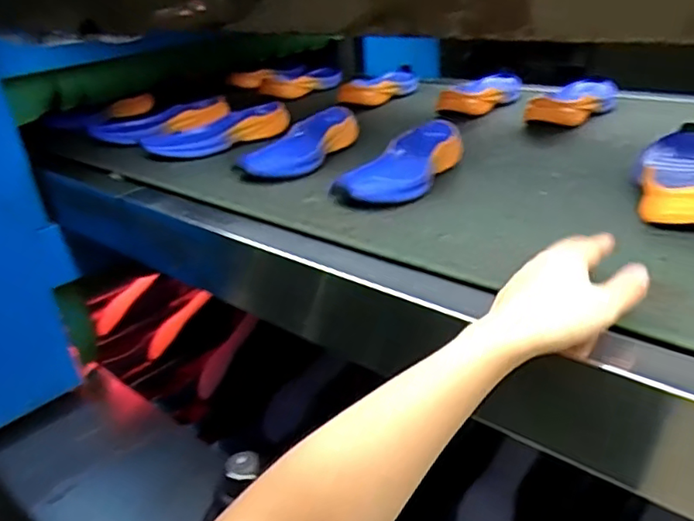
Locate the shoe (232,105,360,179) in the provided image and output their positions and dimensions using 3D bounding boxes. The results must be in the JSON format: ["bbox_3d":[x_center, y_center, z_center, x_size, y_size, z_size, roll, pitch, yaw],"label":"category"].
[{"bbox_3d":[-0.062,-0.159,0.814,0.095,0.035,0.210,12,31,25],"label":"shoe"}]

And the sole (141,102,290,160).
[{"bbox_3d":[-0.193,-0.195,0.902,0.236,0.025,0.098,-25,35,-30],"label":"sole"}]

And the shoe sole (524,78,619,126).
[{"bbox_3d":[0.364,-0.249,0.924,0.085,0.035,0.227,18,34,36],"label":"shoe sole"}]

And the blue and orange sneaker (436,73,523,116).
[{"bbox_3d":[0.238,-0.293,1.029,0.097,0.038,0.238,10,30,26],"label":"blue and orange sneaker"}]

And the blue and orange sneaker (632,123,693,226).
[{"bbox_3d":[0.355,-0.094,0.631,0.084,0.036,0.227,10,30,22],"label":"blue and orange sneaker"}]

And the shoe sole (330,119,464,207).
[{"bbox_3d":[0.071,-0.119,0.726,0.083,0.031,0.238,13,31,26],"label":"shoe sole"}]

